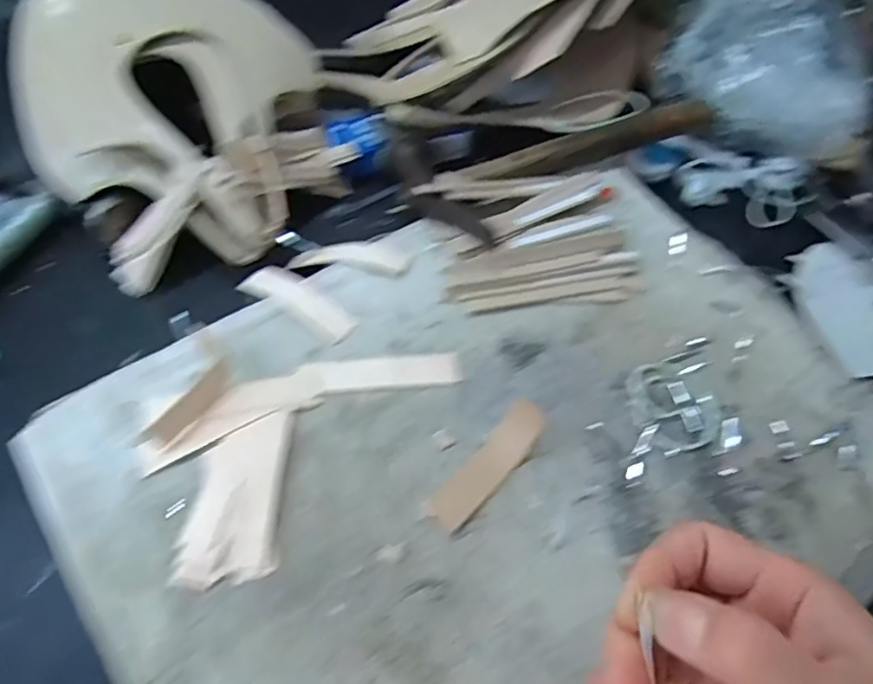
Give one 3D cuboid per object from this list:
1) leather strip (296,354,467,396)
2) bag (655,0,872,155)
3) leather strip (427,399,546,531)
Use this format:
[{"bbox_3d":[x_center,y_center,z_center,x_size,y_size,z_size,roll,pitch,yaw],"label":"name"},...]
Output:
[{"bbox_3d":[-0.031,0.018,0.336,0.089,0.005,0.020,-4,59,-4],"label":"leather strip"},{"bbox_3d":[0.242,-0.214,0.426,0.100,0.124,0.171,-33,65,-20],"label":"bag"},{"bbox_3d":[0.028,0.062,0.309,0.021,0.004,0.078,38,64,19],"label":"leather strip"}]

